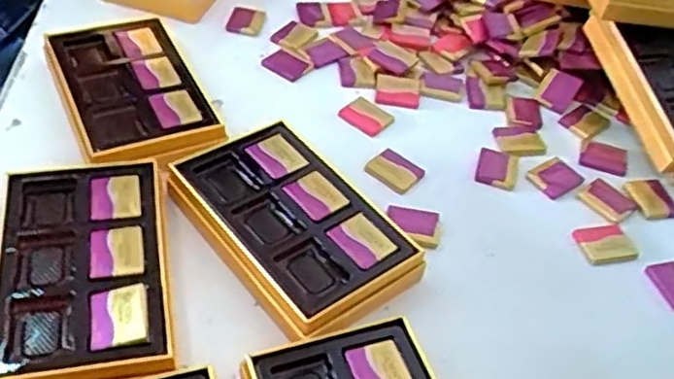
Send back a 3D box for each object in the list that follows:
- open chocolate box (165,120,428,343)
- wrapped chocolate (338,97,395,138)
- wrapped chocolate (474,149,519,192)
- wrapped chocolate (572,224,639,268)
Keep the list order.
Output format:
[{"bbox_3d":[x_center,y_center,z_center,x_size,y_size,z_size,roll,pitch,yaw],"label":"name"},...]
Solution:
[{"bbox_3d":[-0.031,0.026,0.483,0.104,0.034,0.166,-27,54,-30],"label":"open chocolate box"},{"bbox_3d":[0.026,-0.064,0.599,0.034,0.004,0.043,-32,57,-33],"label":"wrapped chocolate"},{"bbox_3d":[0.131,-0.018,0.568,0.031,0.004,0.043,17,45,10],"label":"wrapped chocolate"},{"bbox_3d":[0.201,0.041,0.521,0.040,0.005,0.033,-8,46,-16],"label":"wrapped chocolate"}]

